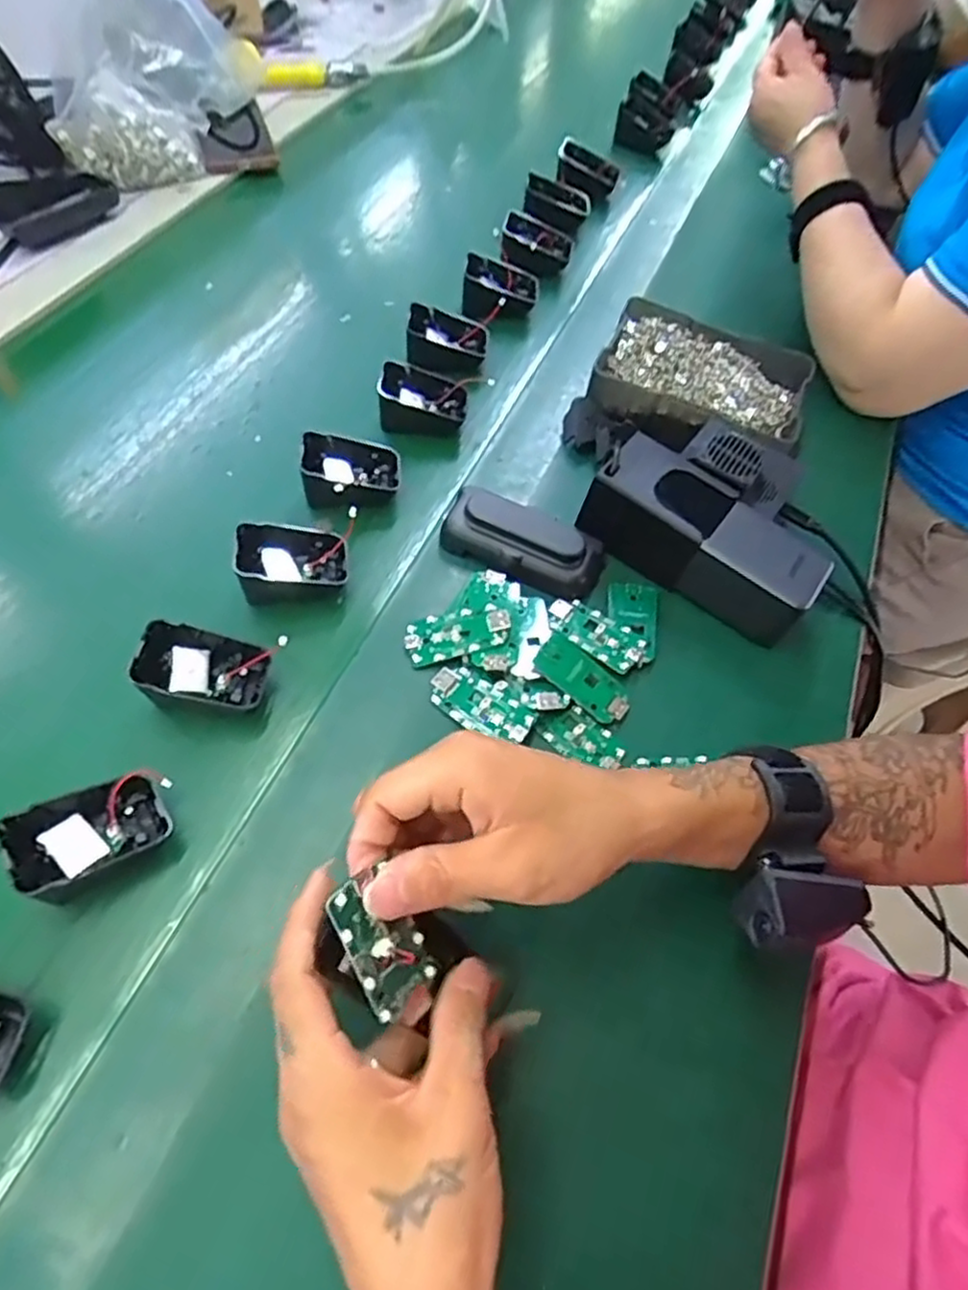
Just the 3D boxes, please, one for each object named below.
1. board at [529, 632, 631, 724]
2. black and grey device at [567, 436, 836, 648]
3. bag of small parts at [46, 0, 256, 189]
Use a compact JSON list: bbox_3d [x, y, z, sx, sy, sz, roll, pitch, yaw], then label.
[{"bbox_3d":[0.060,0.021,0.428,0.062,0.004,0.032,42,59,7],"label":"board"},{"bbox_3d":[0.146,-0.071,0.467,0.154,0.058,0.064,35,61,18],"label":"black and grey device"},{"bbox_3d":[-0.322,-0.534,0.649,0.190,0.192,0.061,-10,58,-10],"label":"bag of small parts"}]

